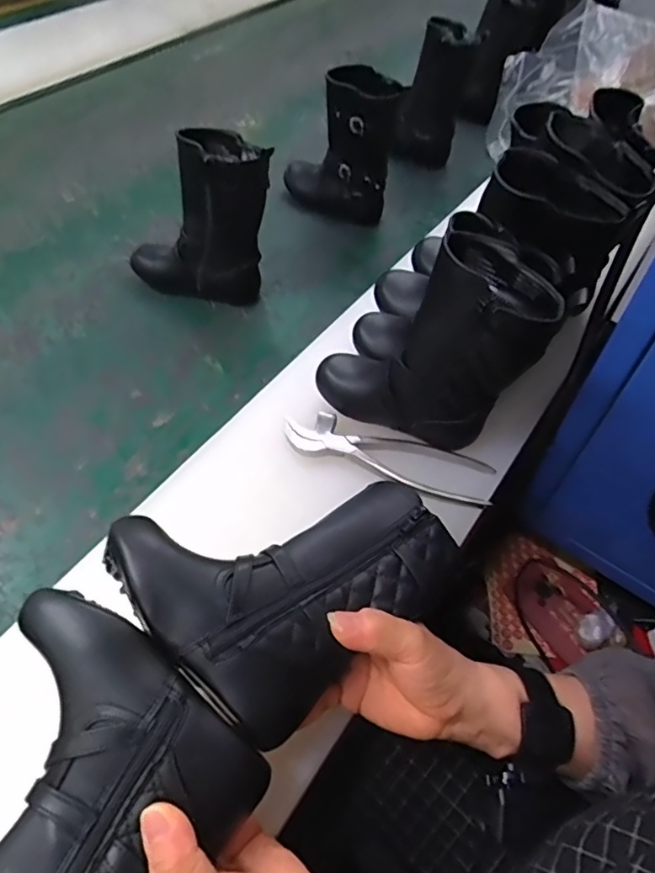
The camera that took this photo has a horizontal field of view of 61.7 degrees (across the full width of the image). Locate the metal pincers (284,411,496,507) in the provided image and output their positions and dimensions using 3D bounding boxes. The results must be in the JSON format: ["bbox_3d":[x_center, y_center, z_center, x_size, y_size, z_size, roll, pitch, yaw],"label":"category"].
[{"bbox_3d":[0.051,0.016,0.494,0.191,0.011,0.051,17,55,11],"label":"metal pincers"}]

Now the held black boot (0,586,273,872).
[{"bbox_3d":[-0.139,0.202,0.271,0.149,0.068,0.194,26,57,17],"label":"held black boot"}]

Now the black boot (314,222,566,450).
[{"bbox_3d":[0.083,-0.084,0.454,0.179,0.167,0.082,23,56,14],"label":"black boot"}]

